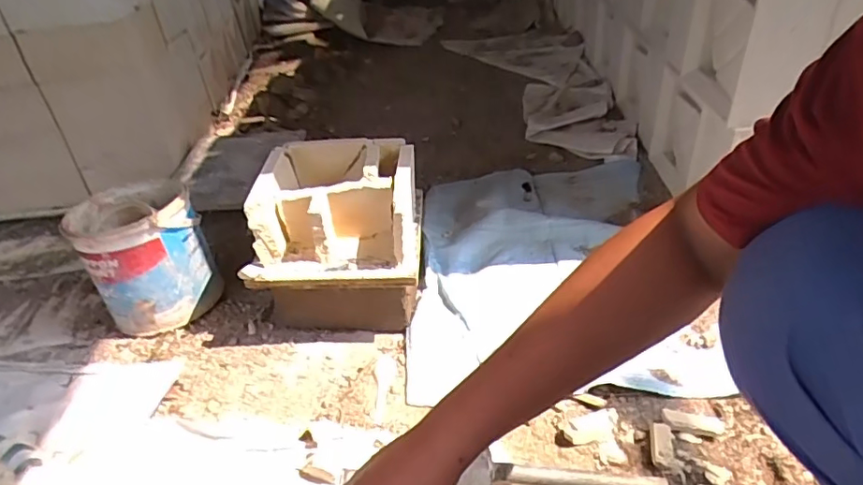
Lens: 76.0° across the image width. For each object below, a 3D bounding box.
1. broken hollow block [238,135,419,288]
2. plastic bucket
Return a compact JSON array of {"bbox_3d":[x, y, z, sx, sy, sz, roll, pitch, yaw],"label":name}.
[{"bbox_3d":[-0.139,-0.051,0.822,0.233,0.122,0.223,-4,33,6],"label":"broken hollow block"},{"bbox_3d":[-0.449,0.022,0.881,0.161,0.190,0.172,-6,33,4],"label":"plastic bucket"}]

